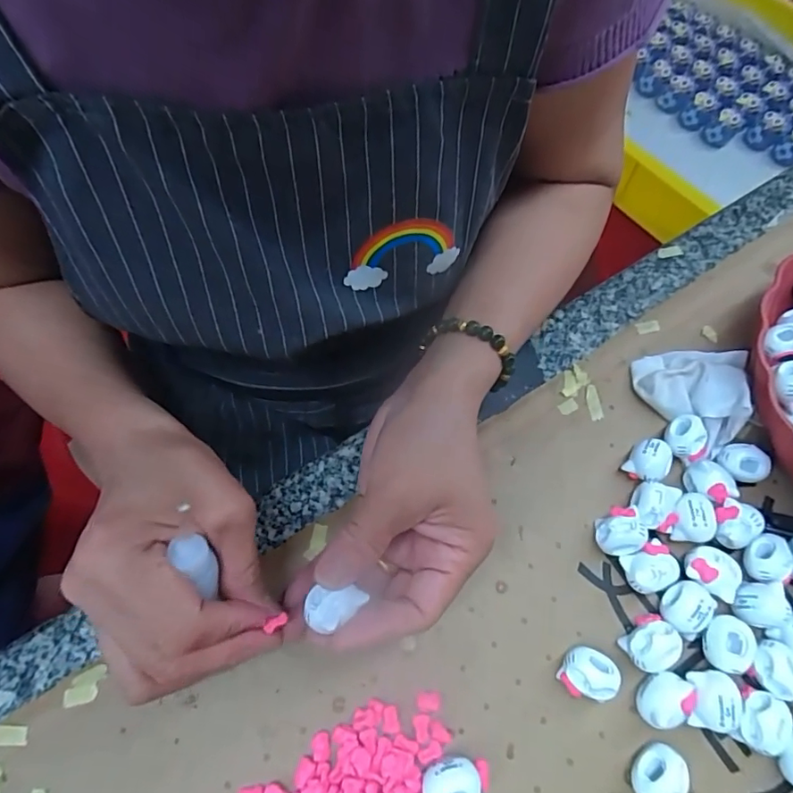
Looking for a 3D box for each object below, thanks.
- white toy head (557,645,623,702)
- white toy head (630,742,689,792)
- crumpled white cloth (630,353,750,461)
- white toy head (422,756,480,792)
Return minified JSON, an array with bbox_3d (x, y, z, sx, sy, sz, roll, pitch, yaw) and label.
[{"bbox_3d":[0.092,0.133,0.246,0.025,0.018,0.021,23,68,11],"label":"white toy head"},{"bbox_3d":[0.117,0.170,0.230,0.019,0.020,0.025,34,71,15],"label":"white toy head"},{"bbox_3d":[0.170,-0.007,0.299,0.054,0.034,0.064,22,68,10],"label":"crumpled white cloth"},{"bbox_3d":[0.024,0.173,0.227,0.024,0.015,0.021,-17,67,-6],"label":"white toy head"}]

